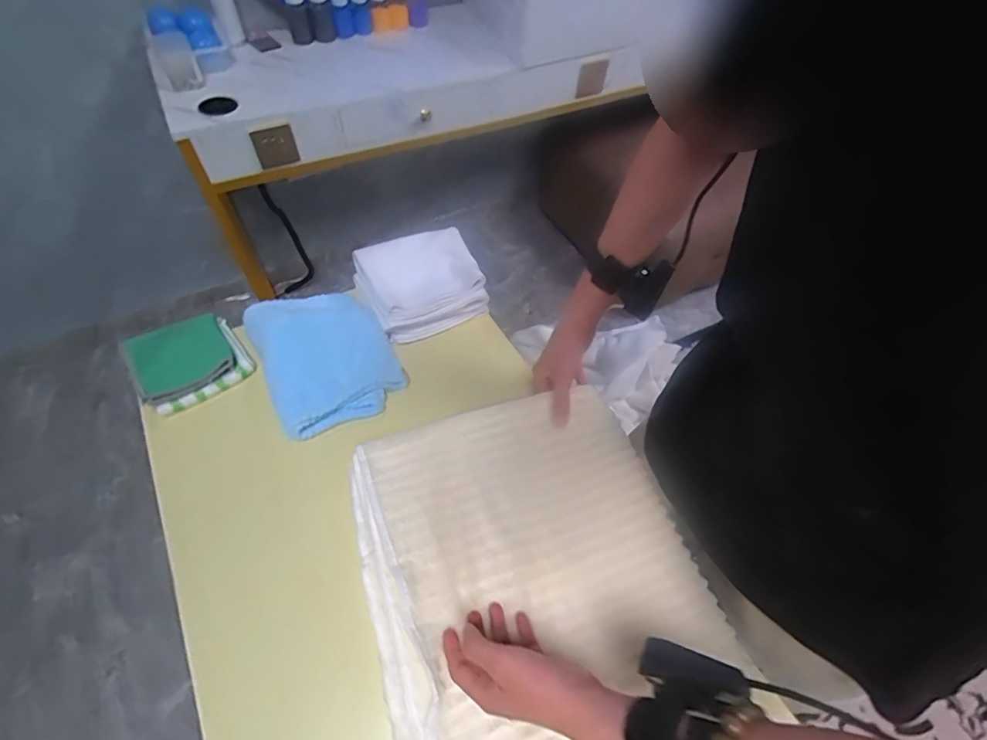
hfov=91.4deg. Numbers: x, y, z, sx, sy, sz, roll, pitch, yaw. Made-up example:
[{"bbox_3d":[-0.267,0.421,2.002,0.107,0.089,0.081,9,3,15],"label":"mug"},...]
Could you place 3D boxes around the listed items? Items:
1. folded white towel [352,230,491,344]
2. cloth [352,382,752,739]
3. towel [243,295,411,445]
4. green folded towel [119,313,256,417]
[{"bbox_3d":[-0.112,-0.136,0.753,0.171,0.070,0.145,-22,59,-17],"label":"folded white towel"},{"bbox_3d":[0.035,0.194,0.519,0.332,0.029,0.369,-12,55,-13],"label":"cloth"},{"bbox_3d":[-0.238,-0.028,0.686,0.169,0.038,0.223,-24,60,-18],"label":"towel"},{"bbox_3d":[-0.422,-0.014,0.670,0.135,0.056,0.113,-34,63,-23],"label":"green folded towel"}]

